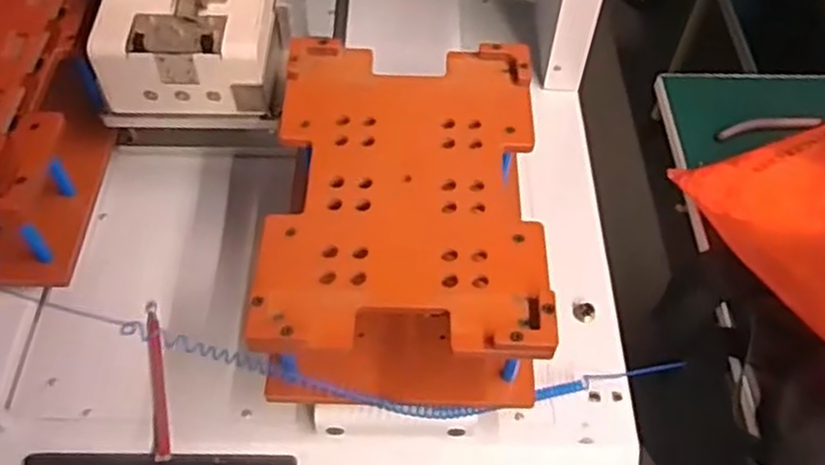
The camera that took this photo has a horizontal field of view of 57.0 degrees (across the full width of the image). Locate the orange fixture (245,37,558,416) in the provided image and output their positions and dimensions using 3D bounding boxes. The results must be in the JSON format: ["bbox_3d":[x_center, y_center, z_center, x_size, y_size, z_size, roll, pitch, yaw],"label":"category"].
[{"bbox_3d":[-0.006,-0.013,0.575,0.185,0.092,0.268,2,55,-1],"label":"orange fixture"}]

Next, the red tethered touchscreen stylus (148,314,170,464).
[{"bbox_3d":[-0.197,0.114,0.586,0.011,0.013,0.123,-10,56,-8],"label":"red tethered touchscreen stylus"}]

